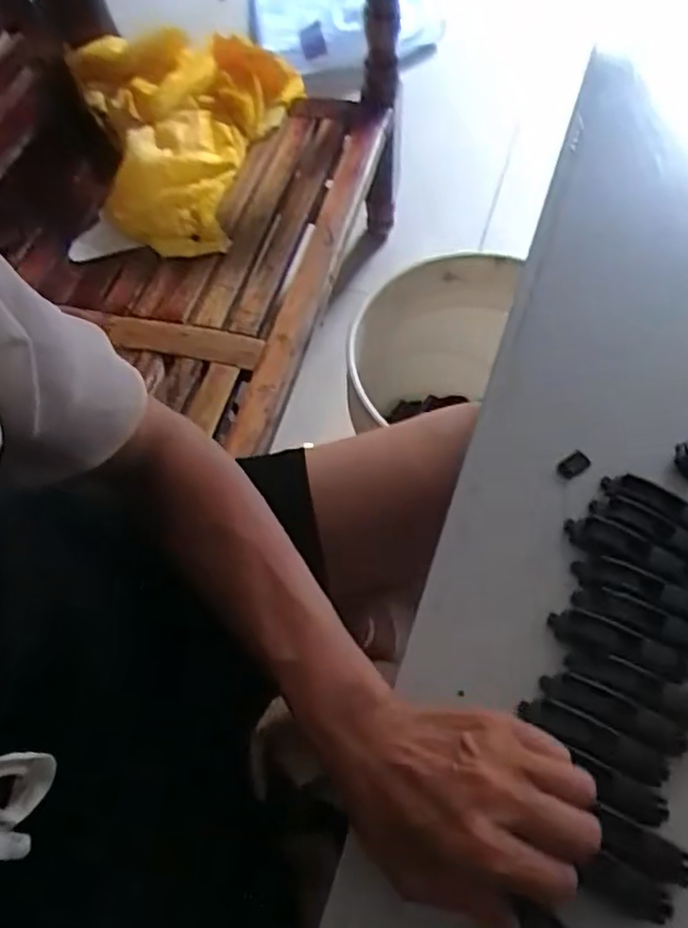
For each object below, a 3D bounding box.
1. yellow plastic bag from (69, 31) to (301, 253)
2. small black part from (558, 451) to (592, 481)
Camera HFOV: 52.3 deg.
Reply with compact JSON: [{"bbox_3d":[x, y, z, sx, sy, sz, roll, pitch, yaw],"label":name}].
[{"bbox_3d":[-0.197,-0.474,1.007,0.322,0.100,0.428,-16,61,-7],"label":"yellow plastic bag"},{"bbox_3d":[0.149,0.001,0.453,0.021,0.005,0.014,-32,60,-18],"label":"small black part"}]

